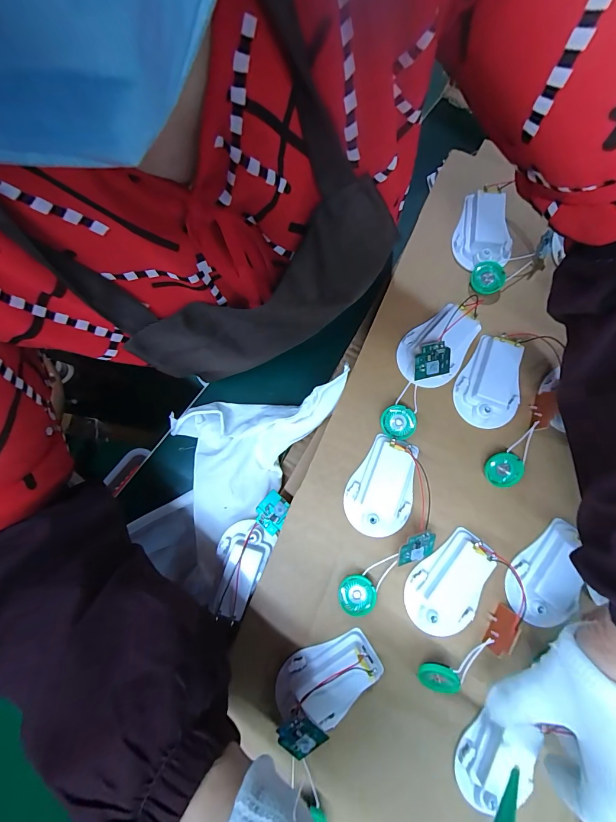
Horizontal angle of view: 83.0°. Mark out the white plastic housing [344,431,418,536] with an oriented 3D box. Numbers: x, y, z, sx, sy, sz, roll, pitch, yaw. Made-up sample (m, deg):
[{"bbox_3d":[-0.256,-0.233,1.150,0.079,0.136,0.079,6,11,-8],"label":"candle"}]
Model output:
[{"bbox_3d":[0.061,0.061,0.279,0.052,0.020,0.077,17,77,5],"label":"white plastic housing"}]

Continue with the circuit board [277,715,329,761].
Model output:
[{"bbox_3d":[-0.006,0.229,0.244,0.030,0.004,0.026,-39,91,7],"label":"circuit board"}]

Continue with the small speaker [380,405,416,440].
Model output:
[{"bbox_3d":[0.075,0.010,0.289,0.028,0.004,0.028,1,93,24],"label":"small speaker"}]

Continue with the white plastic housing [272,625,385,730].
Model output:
[{"bbox_3d":[0.013,0.197,0.255,0.078,0.021,0.043,-27,78,-6],"label":"white plastic housing"}]

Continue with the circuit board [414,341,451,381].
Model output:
[{"bbox_3d":[0.102,-0.042,0.287,0.031,0.008,0.029,-10,114,-8],"label":"circuit board"}]

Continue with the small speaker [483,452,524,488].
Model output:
[{"bbox_3d":[0.158,0.048,0.281,0.026,0.009,0.027,-9,77,-2],"label":"small speaker"}]

